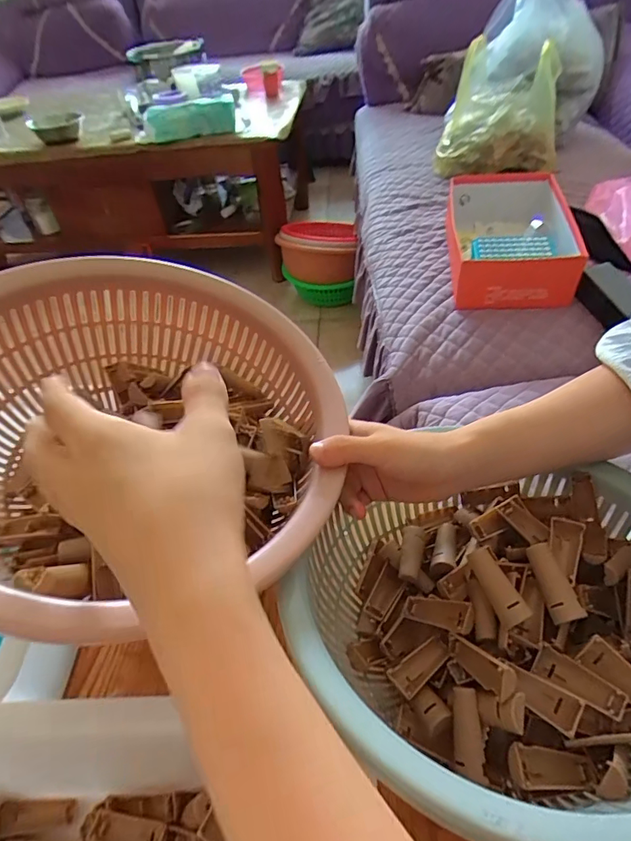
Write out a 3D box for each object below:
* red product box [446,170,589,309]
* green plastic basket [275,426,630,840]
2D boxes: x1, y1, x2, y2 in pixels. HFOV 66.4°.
[{"bbox_3d":[0.347,-0.342,0.890,0.188,0.106,0.330,1,46,8],"label":"red product box"},{"bbox_3d":[0.127,0.130,0.309,0.244,0.116,0.225,-8,45,0],"label":"green plastic basket"}]

